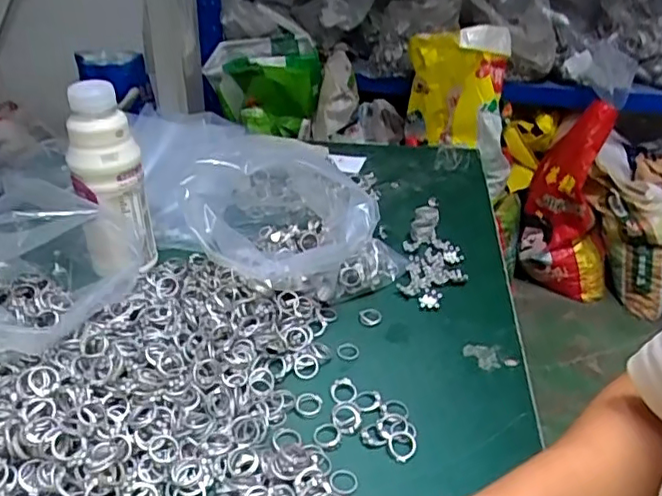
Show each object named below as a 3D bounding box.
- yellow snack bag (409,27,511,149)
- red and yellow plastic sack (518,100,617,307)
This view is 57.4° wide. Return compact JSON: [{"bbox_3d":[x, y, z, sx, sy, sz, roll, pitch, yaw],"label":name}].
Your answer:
[{"bbox_3d":[0.342,-0.452,1.684,0.266,0.305,0.130,9,32,10],"label":"yellow snack bag"},{"bbox_3d":[0.718,-0.122,1.776,0.273,0.558,0.157,12,32,14],"label":"red and yellow plastic sack"}]

